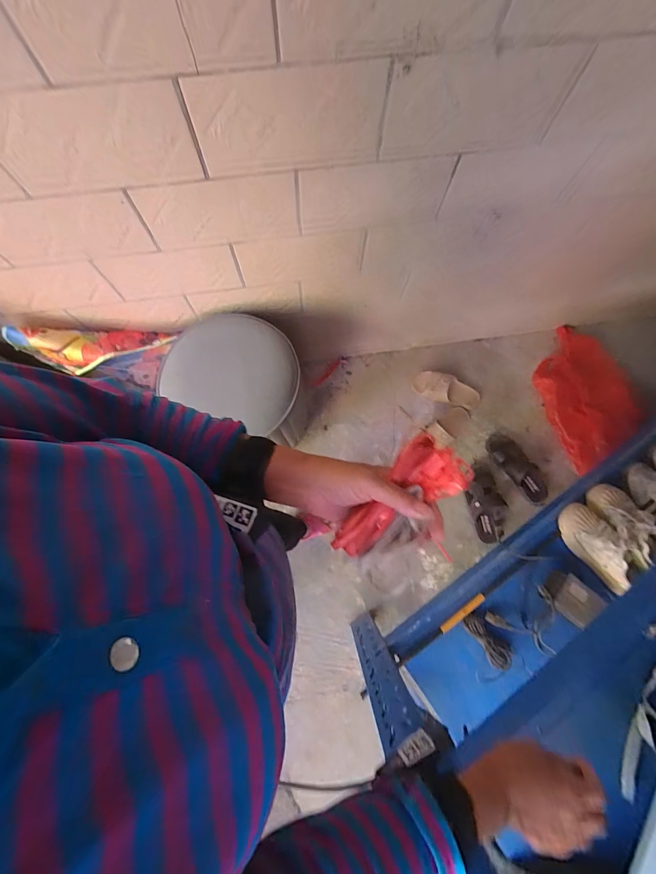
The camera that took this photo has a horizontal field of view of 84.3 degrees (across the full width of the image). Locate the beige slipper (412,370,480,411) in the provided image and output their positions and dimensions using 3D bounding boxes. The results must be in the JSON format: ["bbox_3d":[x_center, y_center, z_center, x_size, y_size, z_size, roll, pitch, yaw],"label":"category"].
[{"bbox_3d":[0.428,-0.171,1.309,0.239,0.064,0.097,13,78,3],"label":"beige slipper"}]

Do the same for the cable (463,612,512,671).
[{"bbox_3d":[0.375,0.478,0.850,0.057,0.017,0.131,-39,81,-8],"label":"cable"}]

